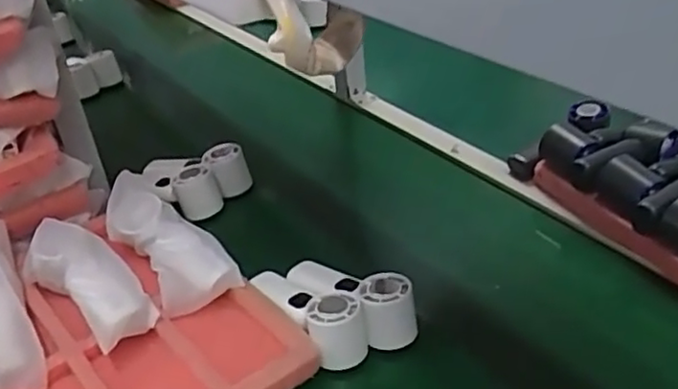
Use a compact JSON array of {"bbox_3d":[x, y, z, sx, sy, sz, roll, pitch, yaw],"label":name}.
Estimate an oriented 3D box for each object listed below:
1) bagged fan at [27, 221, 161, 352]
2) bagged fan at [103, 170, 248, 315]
[{"bbox_3d":[-0.256,0.089,0.679,0.171,0.047,0.071,34,49,26],"label":"bagged fan"},{"bbox_3d":[-0.196,0.047,0.722,0.076,0.044,0.201,-30,56,-31],"label":"bagged fan"}]

